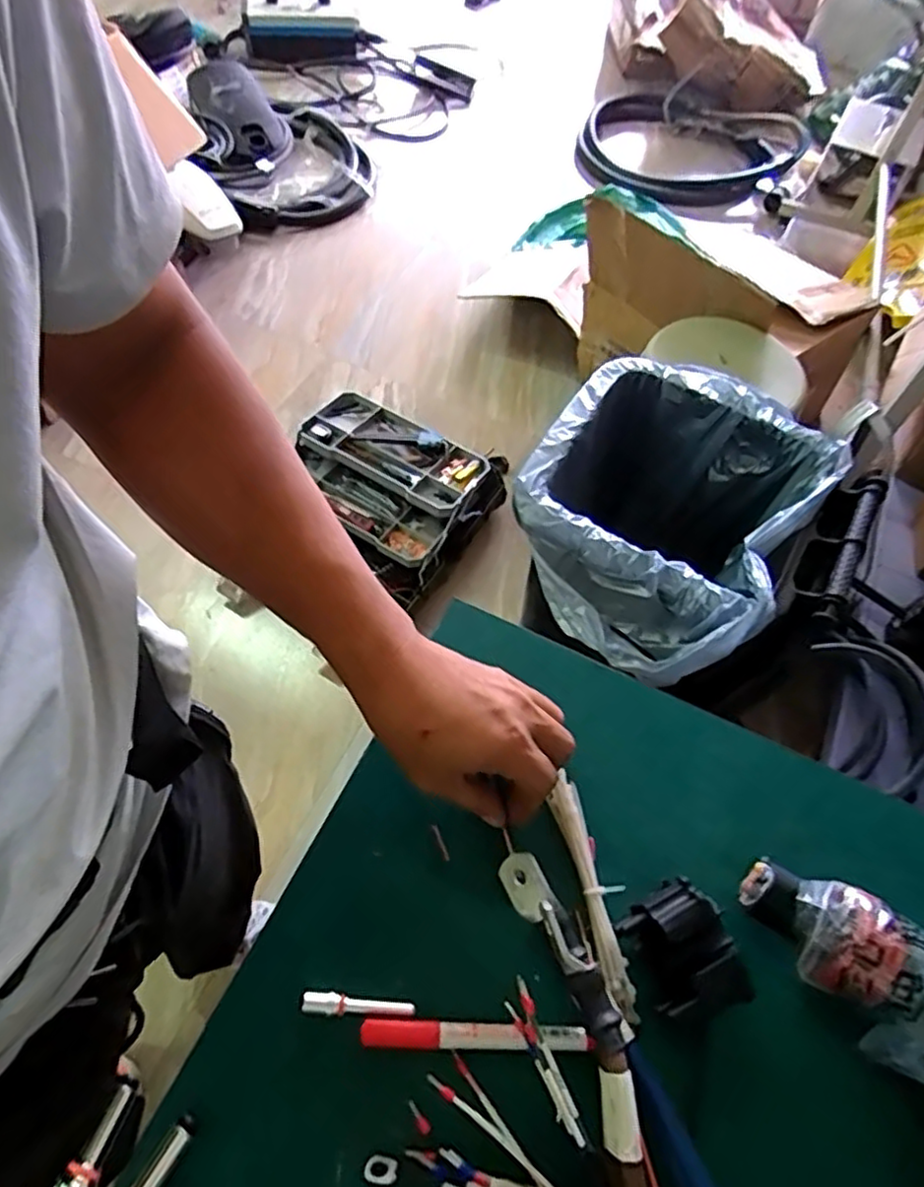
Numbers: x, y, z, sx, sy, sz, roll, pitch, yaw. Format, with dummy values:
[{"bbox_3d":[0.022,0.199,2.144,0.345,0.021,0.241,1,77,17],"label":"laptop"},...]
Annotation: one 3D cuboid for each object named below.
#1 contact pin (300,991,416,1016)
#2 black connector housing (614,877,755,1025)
[{"bbox_3d":[-0.054,0.213,0.347,0.057,0.004,0.009,5,59,-1],"label":"contact pin"},{"bbox_3d":[0.114,0.183,0.344,0.043,0.051,0.059,-18,62,-14],"label":"black connector housing"}]

